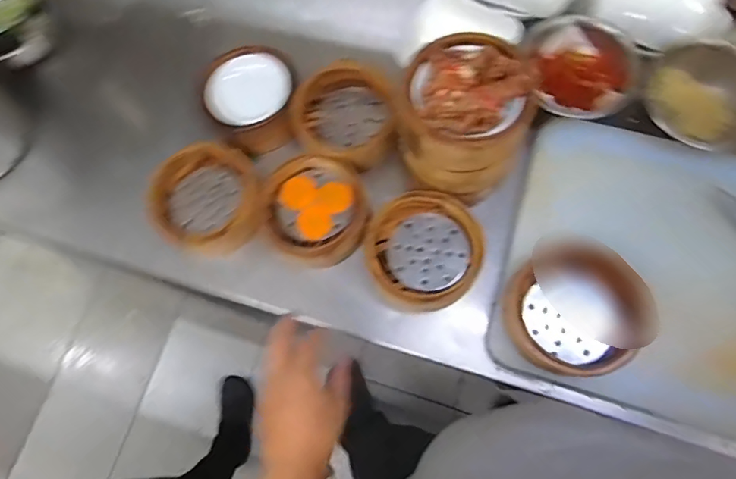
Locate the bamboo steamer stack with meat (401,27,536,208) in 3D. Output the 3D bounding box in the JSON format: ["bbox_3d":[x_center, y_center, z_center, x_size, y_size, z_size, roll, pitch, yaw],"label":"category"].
[{"bbox_3d":[0.114,-0.136,0.565,0.141,0.177,0.138,-5,73,1],"label":"bamboo steamer stack with meat"}]

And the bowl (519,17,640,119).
[{"bbox_3d":[0.284,-0.232,0.649,0.147,0.071,0.136,-1,73,2],"label":"bowl"}]

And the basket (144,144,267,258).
[{"bbox_3d":[-0.213,-0.055,0.649,0.144,0.050,0.144,-1,73,2],"label":"basket"}]

